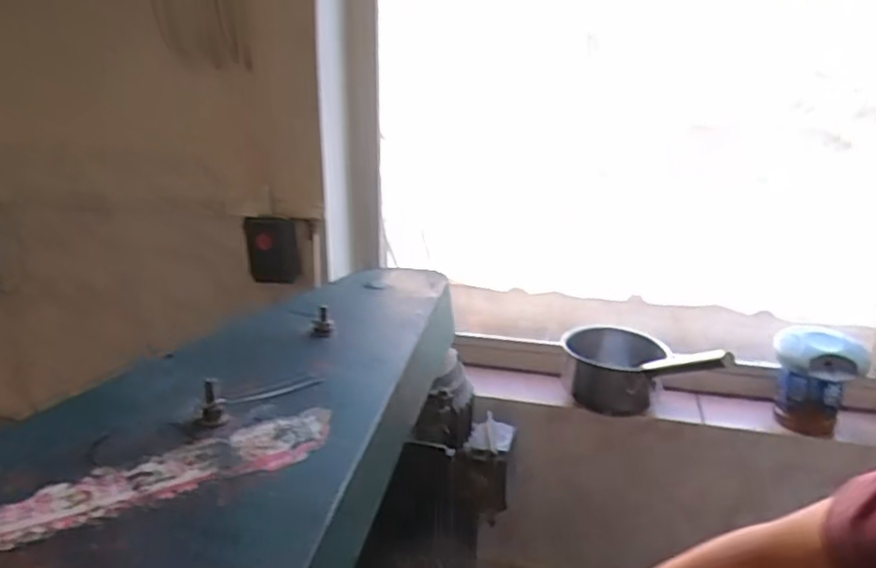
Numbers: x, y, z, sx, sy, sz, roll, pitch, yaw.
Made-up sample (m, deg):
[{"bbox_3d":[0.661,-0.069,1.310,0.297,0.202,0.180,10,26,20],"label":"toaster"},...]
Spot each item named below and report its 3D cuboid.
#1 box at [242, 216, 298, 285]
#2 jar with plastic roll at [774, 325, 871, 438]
[{"bbox_3d":[-0.273,-0.054,1.089,0.083,0.107,0.044,0,17,-6],"label":"box"},{"bbox_3d":[0.554,0.140,0.975,0.109,0.164,0.109,1,17,0],"label":"jar with plastic roll"}]

